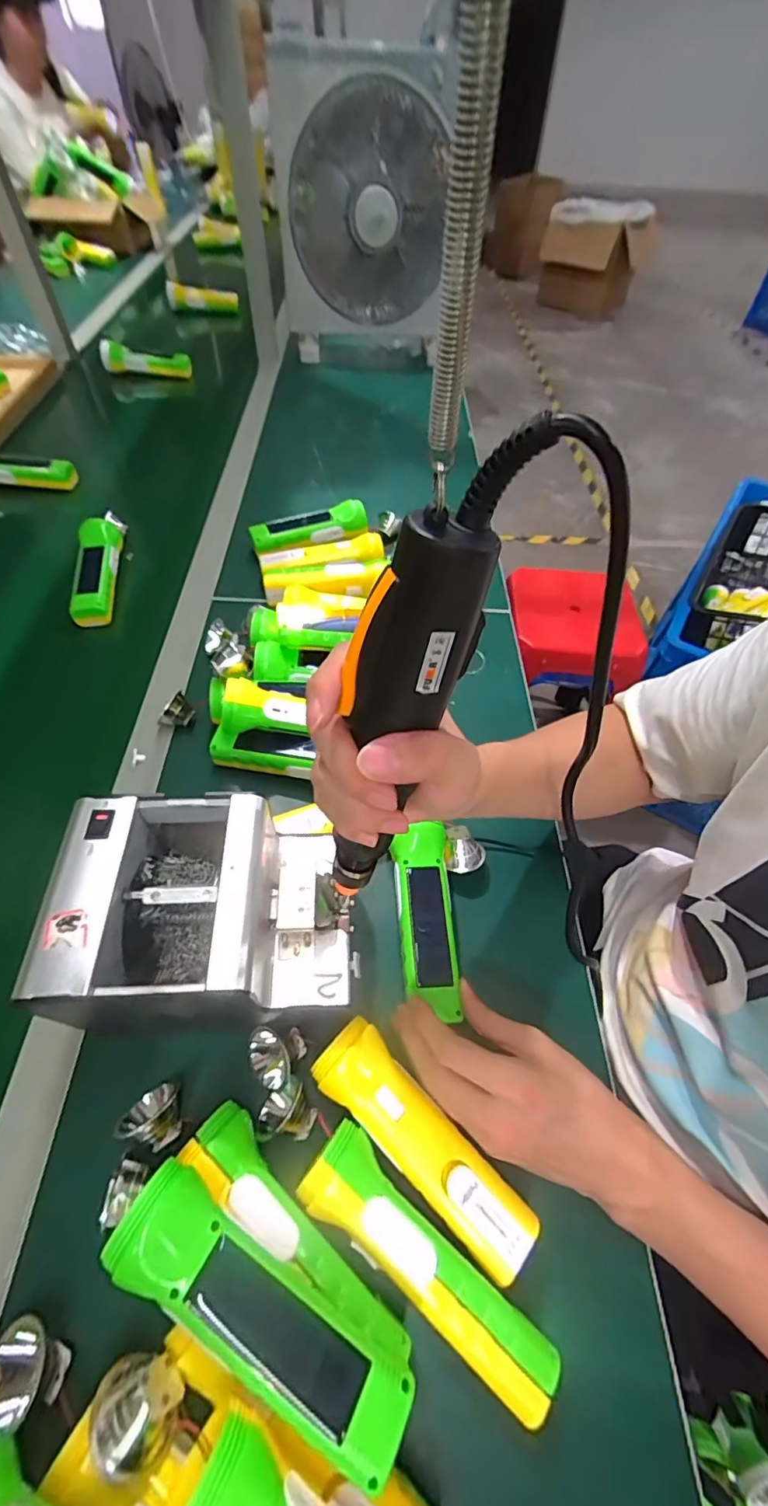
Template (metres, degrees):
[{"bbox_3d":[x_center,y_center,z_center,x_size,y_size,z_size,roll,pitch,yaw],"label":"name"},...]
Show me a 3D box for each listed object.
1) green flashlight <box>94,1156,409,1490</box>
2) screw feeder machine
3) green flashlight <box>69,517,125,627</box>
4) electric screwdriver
[{"bbox_3d":[-0.064,0.285,0.262,0.164,0.044,0.049,28,59,16],"label":"green flashlight"},{"bbox_3d":[-0.113,0.110,0.353,0.170,0.120,0.121,-3,56,-4],"label":"screw feeder machine"},{"bbox_3d":[-0.375,-0.241,0.663,0.050,0.039,0.175,-8,56,-7],"label":"green flashlight"},{"bbox_3d":[-0.001,-0.001,0.251,0.038,0.222,0.033,37,46,21],"label":"electric screwdriver"}]

